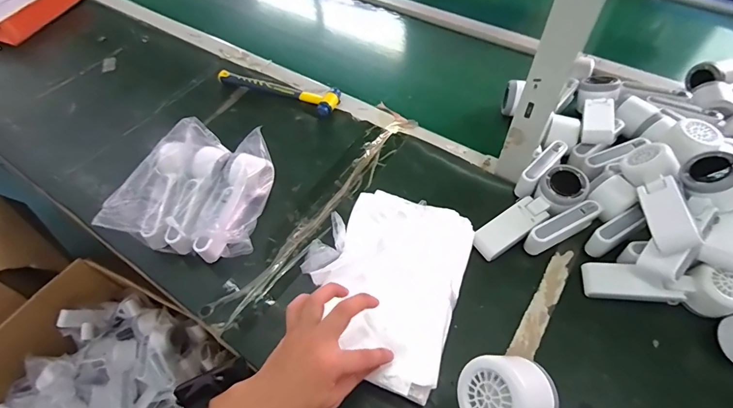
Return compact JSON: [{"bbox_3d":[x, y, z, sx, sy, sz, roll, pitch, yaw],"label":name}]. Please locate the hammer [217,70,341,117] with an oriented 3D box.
[{"bbox_3d":[-0.162,-0.219,0.720,0.238,0.025,0.062,22,60,17],"label":"hammer"}]

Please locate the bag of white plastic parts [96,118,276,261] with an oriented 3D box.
[{"bbox_3d":[-0.236,-0.016,0.561,0.184,0.079,0.185,10,57,10],"label":"bag of white plastic parts"}]

